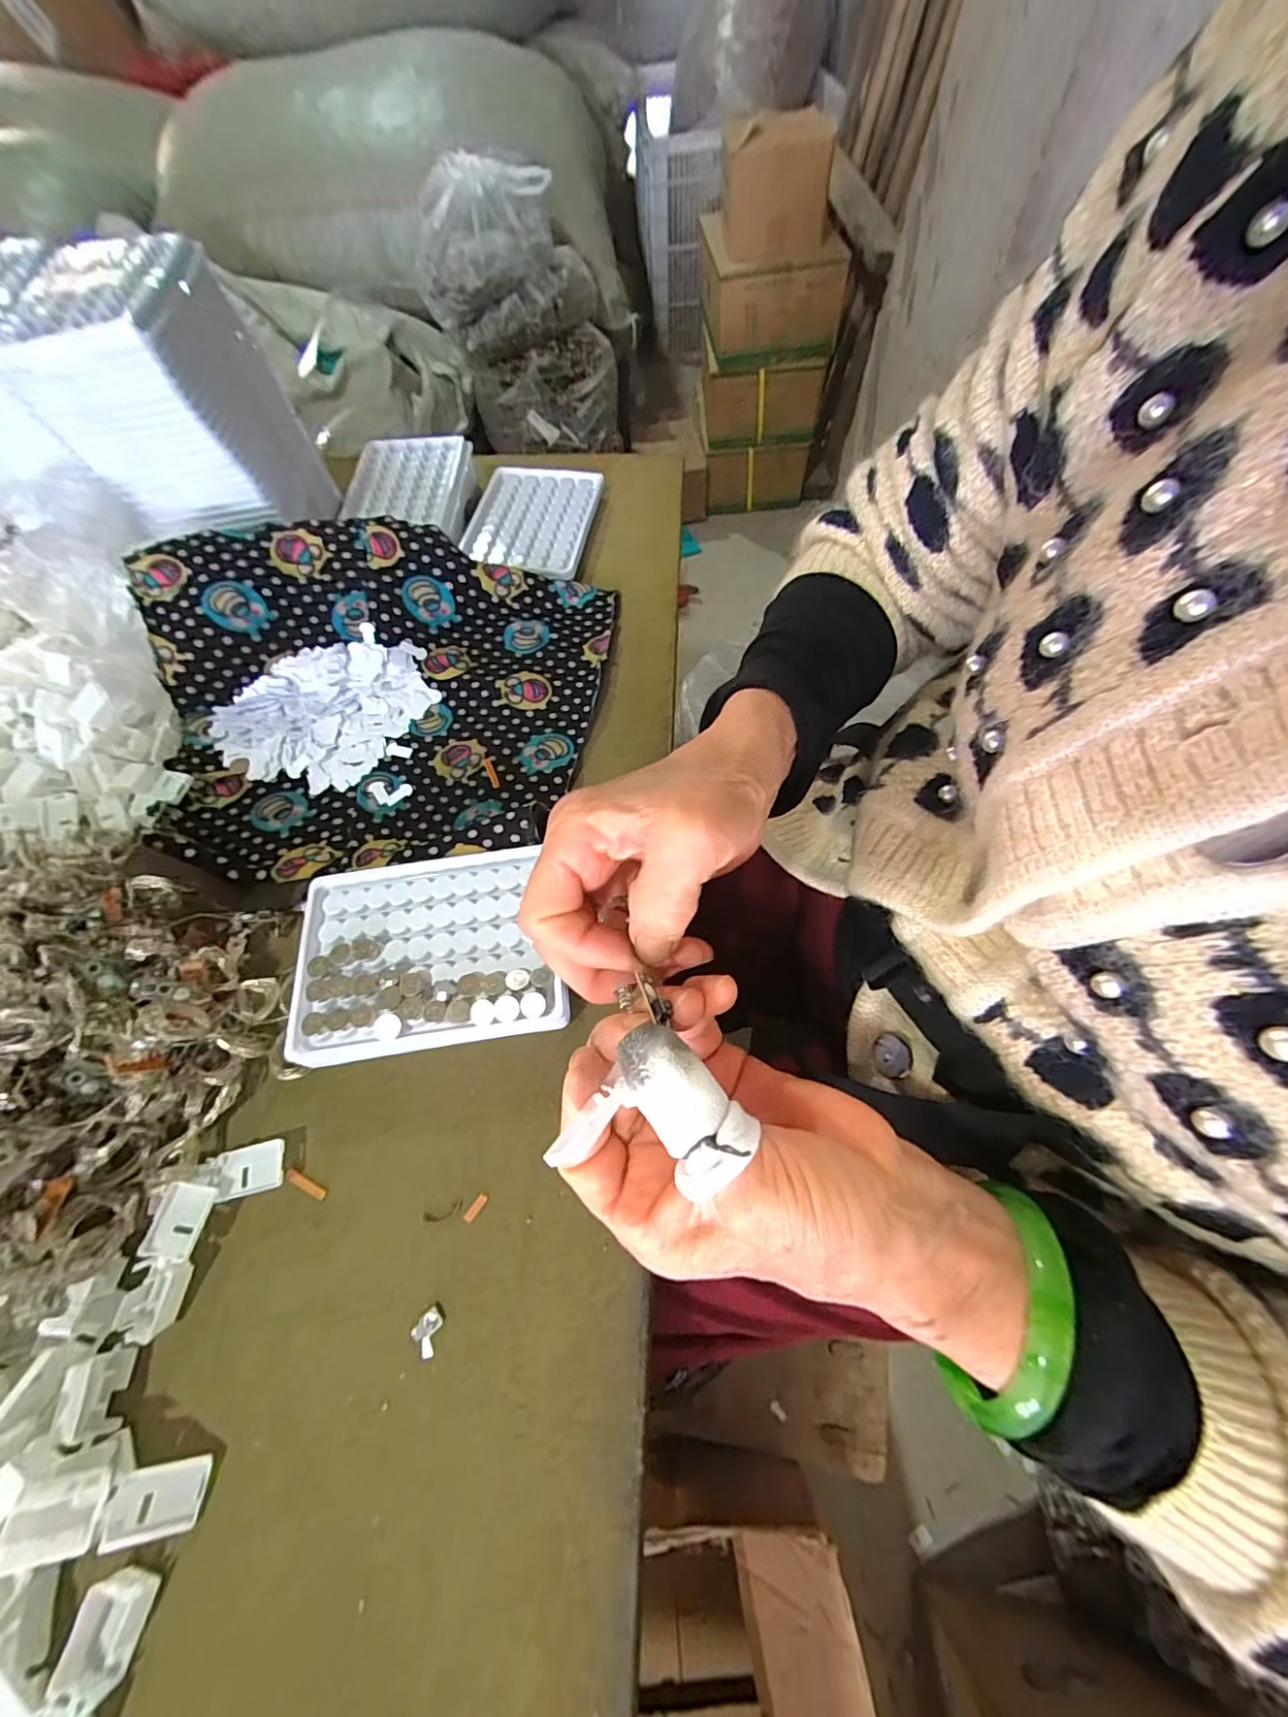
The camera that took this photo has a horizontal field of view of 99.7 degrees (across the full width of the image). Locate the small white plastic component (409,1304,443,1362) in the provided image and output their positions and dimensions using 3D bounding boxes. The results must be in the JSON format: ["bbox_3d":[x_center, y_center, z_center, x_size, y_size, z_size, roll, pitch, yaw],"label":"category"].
[{"bbox_3d":[-0.087,0.192,0.220,0.013,0.004,0.014,-1,63,2],"label":"small white plastic component"}]

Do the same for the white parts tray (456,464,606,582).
[{"bbox_3d":[-0.090,-0.278,0.443,0.096,0.006,0.132,11,64,3],"label":"white parts tray"}]

